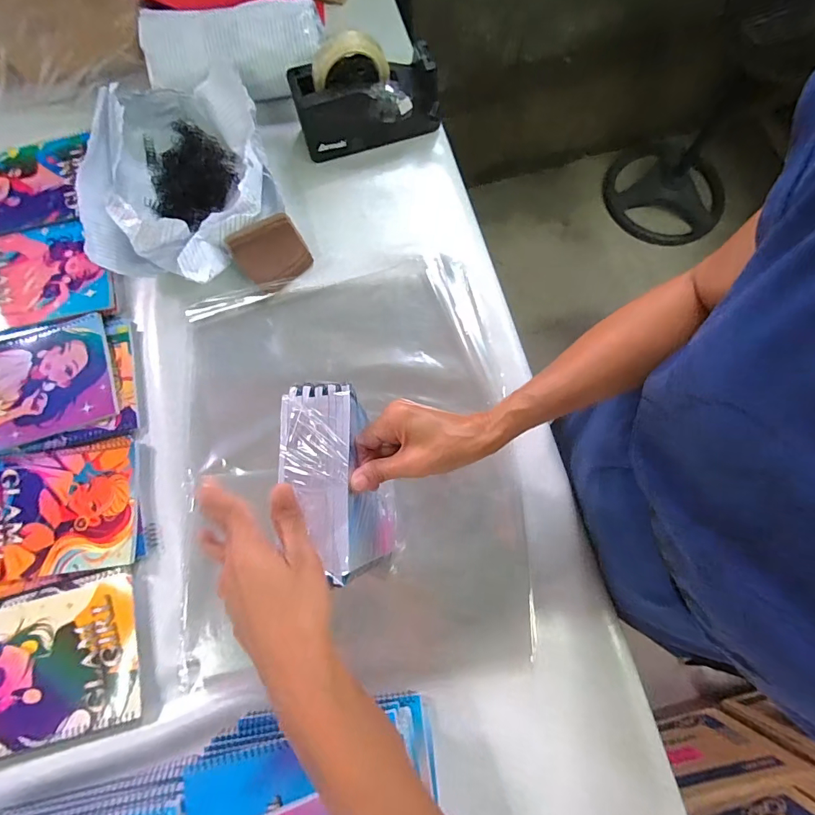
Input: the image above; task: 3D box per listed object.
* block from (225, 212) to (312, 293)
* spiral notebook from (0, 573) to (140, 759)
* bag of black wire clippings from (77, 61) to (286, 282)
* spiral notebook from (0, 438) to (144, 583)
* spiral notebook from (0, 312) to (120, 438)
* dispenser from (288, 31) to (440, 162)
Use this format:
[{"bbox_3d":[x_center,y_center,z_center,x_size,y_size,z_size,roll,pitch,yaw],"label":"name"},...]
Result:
[{"bbox_3d":[-0.185,-0.210,0.582,0.087,0.012,0.091,-33,101,-7],"label":"block"},{"bbox_3d":[-0.402,0.286,0.470,0.200,0.008,0.148,-14,75,-3],"label":"spiral notebook"},{"bbox_3d":[-0.298,-0.311,0.579,0.221,0.092,0.298,-9,75,-1],"label":"bag of black wire clippings"},{"bbox_3d":[-0.429,0.123,0.514,0.203,0.008,0.150,-7,75,-1],"label":"spiral notebook"},{"bbox_3d":[-0.488,-0.040,0.554,0.200,0.007,0.145,-13,75,-3],"label":"spiral notebook"},{"bbox_3d":[-0.057,-0.436,0.598,0.199,0.120,0.074,-14,75,-3],"label":"dispenser"}]

